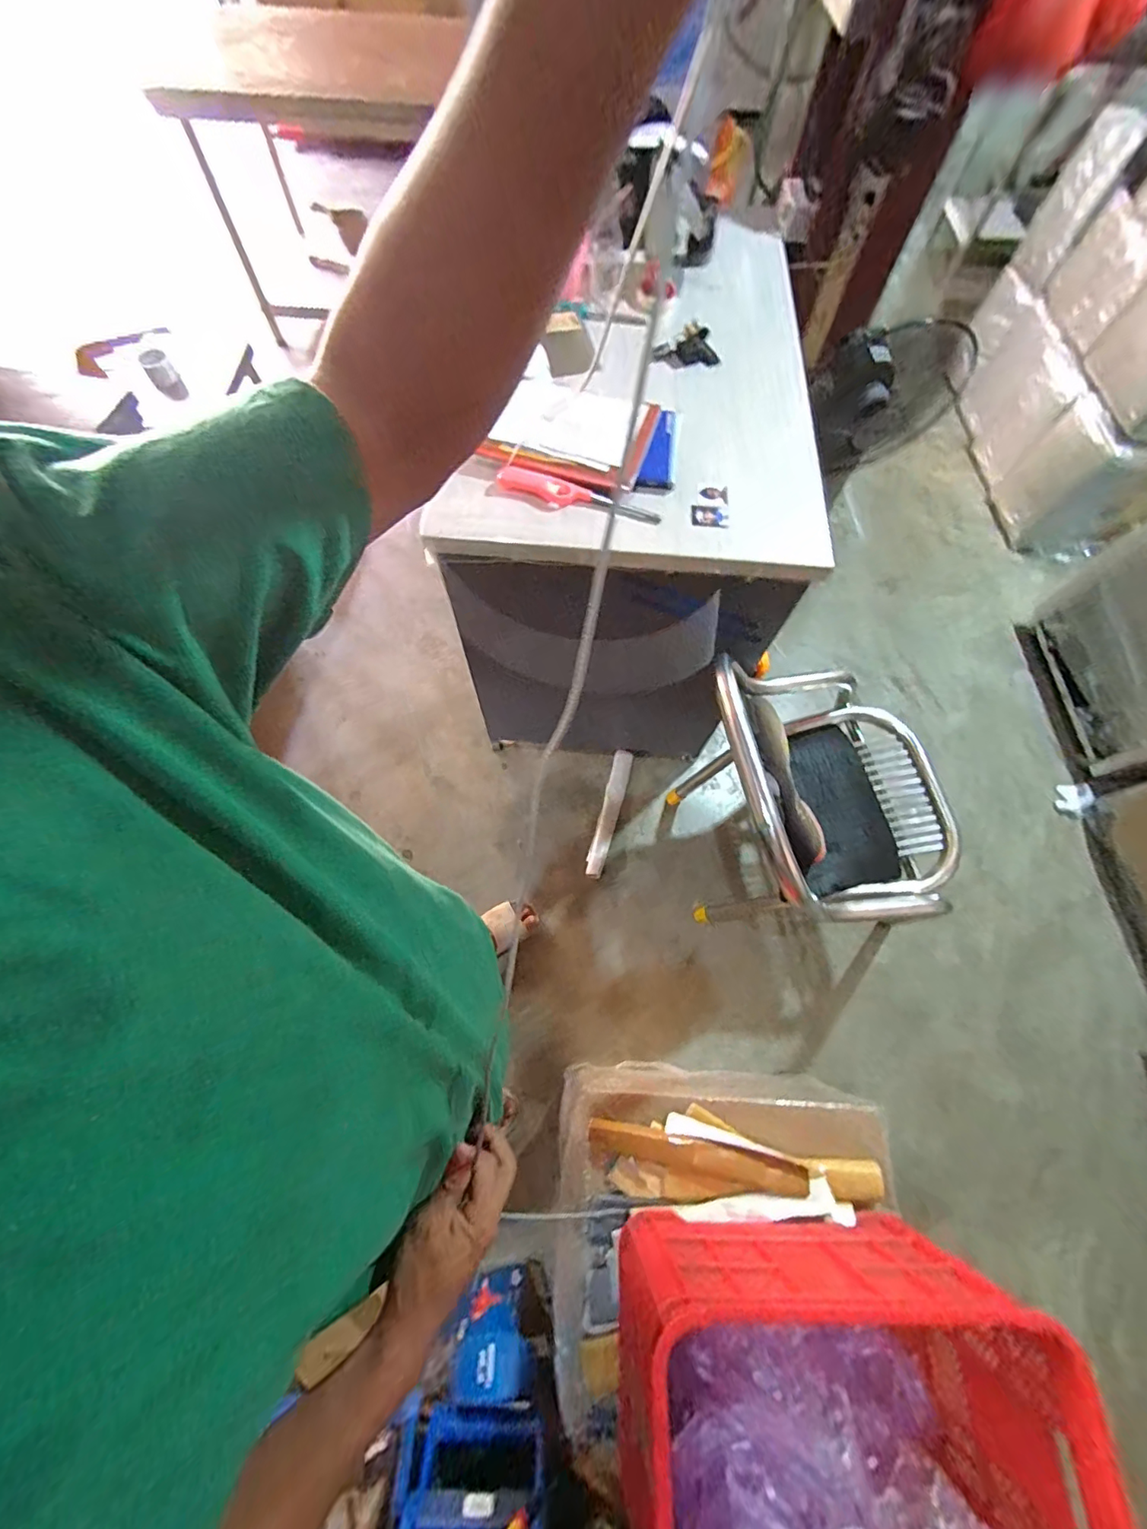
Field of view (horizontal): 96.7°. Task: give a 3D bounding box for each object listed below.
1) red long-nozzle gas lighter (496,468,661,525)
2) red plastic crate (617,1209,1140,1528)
[{"bbox_3d":[0.008,-0.436,0.820,0.270,0.036,0.047,9,67,2],"label":"red long-nozzle gas lighter"},{"bbox_3d":[0.361,0.887,0.677,0.553,0.294,0.361,0,67,-1],"label":"red plastic crate"}]

